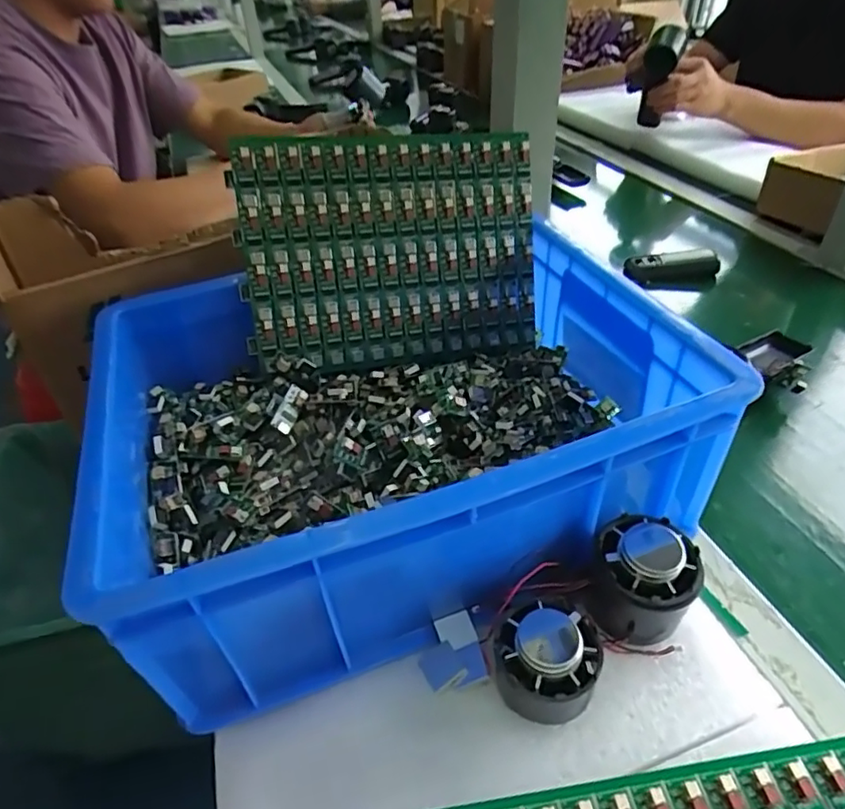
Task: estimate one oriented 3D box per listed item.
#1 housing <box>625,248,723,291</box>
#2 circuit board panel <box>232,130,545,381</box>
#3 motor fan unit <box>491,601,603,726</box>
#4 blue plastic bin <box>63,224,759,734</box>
[{"bbox_3d":[0.310,-0.168,0.725,0.110,0.045,0.025,2,40,6],"label":"housing"},{"bbox_3d":[-0.020,-0.111,0.437,0.218,0.164,0.012,-8,13,-14],"label":"circuit board panel"},{"bbox_3d":[0.061,0.128,0.293,0.053,0.045,0.050,16,44,21],"label":"motor fan unit"},{"bbox_3d":[-0.017,0.004,0.375,0.330,0.138,0.256,-14,41,-13],"label":"blue plastic bin"}]

